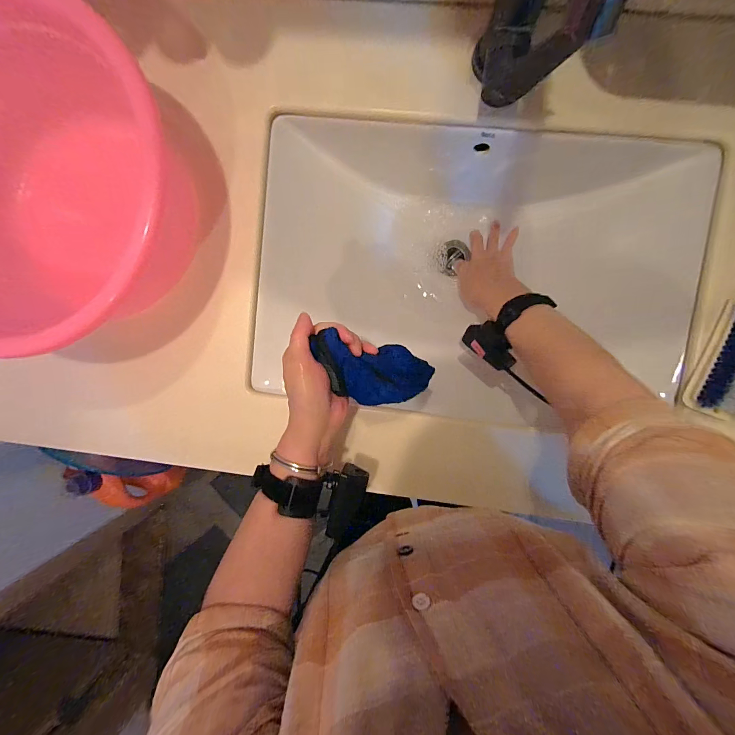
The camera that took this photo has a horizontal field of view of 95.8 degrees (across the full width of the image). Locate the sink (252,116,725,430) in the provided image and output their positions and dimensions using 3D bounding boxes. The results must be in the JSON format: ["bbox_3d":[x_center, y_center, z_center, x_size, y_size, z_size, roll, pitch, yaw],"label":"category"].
[{"bbox_3d":[0.148,-0.140,0.489,0.556,0.212,0.387,3,93,9],"label":"sink"}]

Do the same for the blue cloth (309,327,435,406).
[{"bbox_3d":[0.011,0.007,0.360,0.147,0.014,0.064,12,95,-31],"label":"blue cloth"}]

